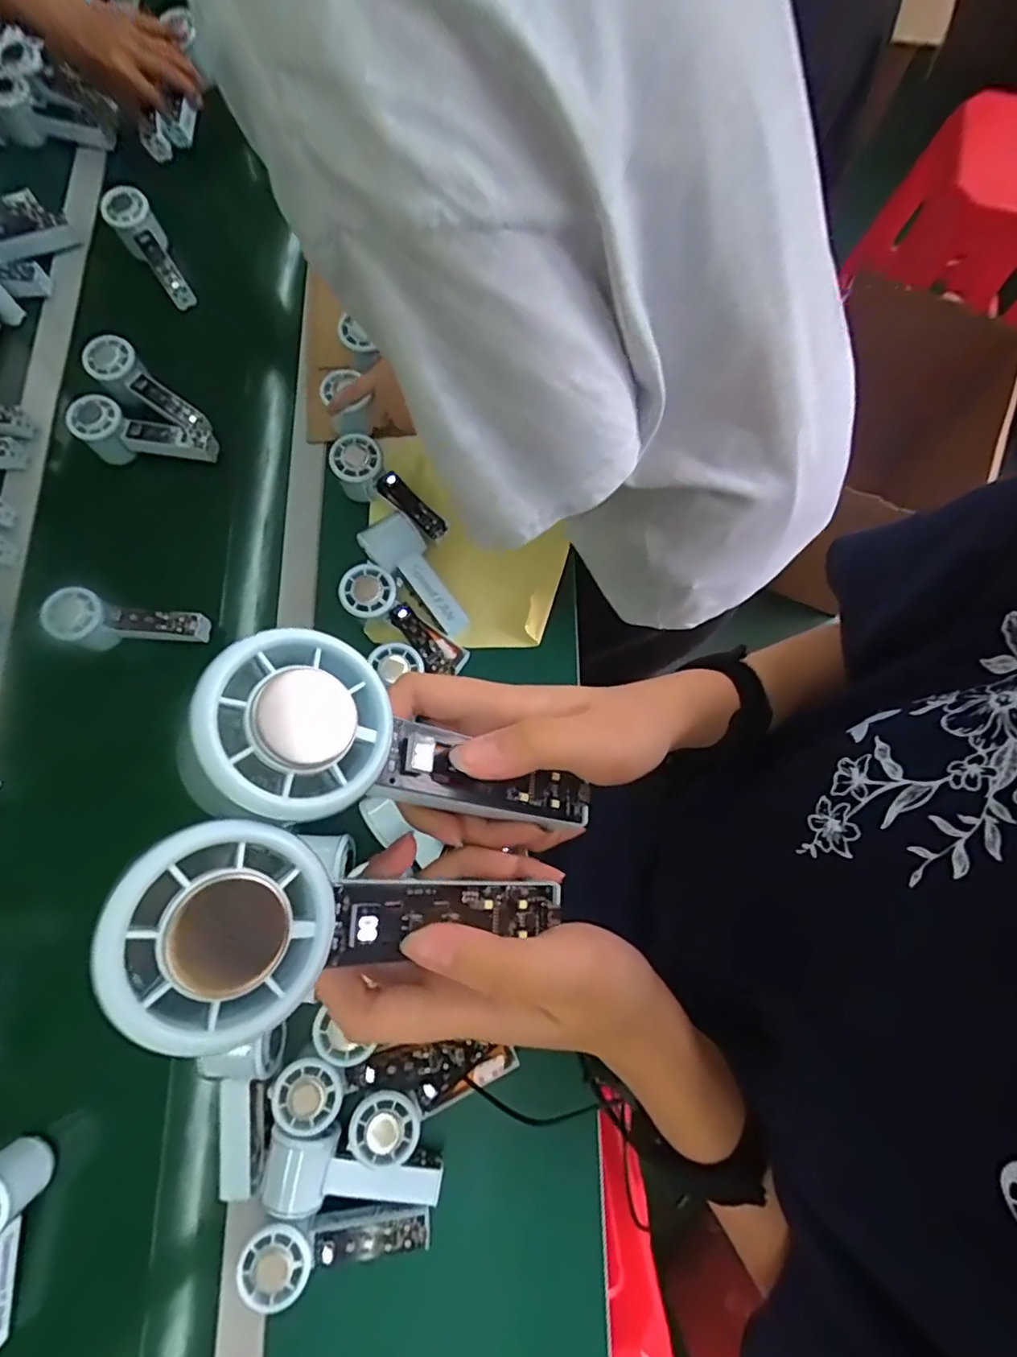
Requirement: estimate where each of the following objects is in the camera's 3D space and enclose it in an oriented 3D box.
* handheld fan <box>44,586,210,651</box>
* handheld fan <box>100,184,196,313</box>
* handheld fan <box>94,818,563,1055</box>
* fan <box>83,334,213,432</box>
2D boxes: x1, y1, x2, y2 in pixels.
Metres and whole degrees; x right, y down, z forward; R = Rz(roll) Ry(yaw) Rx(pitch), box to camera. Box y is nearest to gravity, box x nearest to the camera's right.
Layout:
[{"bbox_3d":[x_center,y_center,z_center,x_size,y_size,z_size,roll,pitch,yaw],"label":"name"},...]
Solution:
[{"bbox_3d":[-0.409,-0.057,0.642,0.155,0.043,0.061,6,75,-14],"label":"handheld fan"},{"bbox_3d":[-0.457,-0.551,0.755,0.054,0.061,0.159,-34,78,-8],"label":"handheld fan"},{"bbox_3d":[-0.048,0.079,0.197,0.148,0.031,0.054,15,72,-39],"label":"handheld fan"},{"bbox_3d":[-0.428,-0.346,0.710,0.158,0.039,0.049,33,78,-6],"label":"fan"}]

